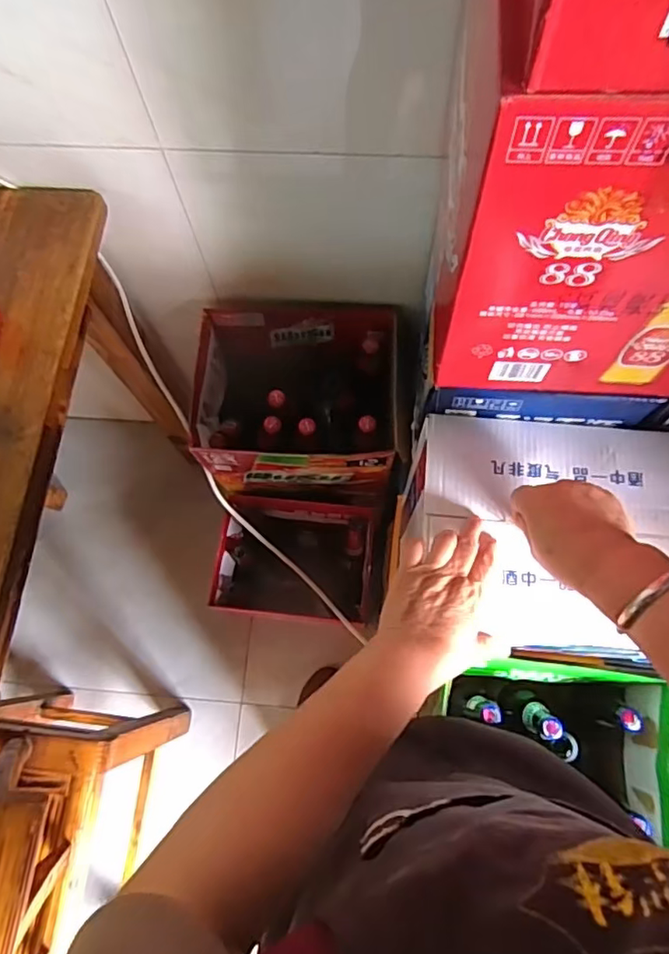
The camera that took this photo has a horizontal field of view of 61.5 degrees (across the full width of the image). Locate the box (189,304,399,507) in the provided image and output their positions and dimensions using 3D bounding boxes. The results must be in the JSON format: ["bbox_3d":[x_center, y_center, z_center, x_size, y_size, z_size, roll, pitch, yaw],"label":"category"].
[{"bbox_3d":[-0.056,-0.110,0.946,0.297,0.258,0.249,0,72,2],"label":"box"}]

